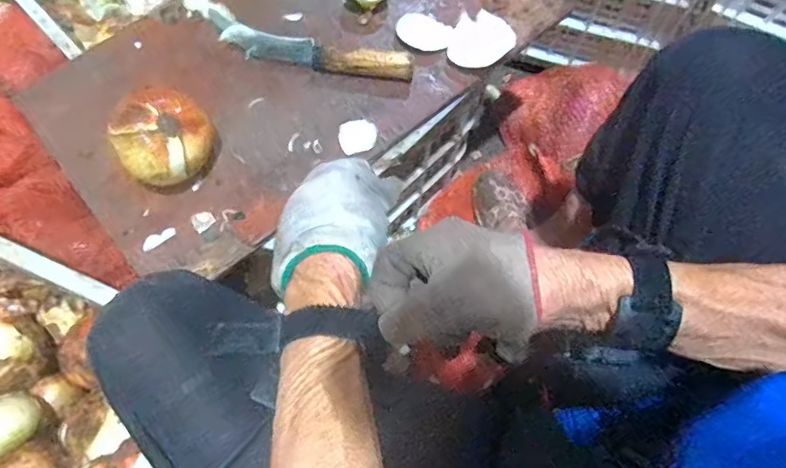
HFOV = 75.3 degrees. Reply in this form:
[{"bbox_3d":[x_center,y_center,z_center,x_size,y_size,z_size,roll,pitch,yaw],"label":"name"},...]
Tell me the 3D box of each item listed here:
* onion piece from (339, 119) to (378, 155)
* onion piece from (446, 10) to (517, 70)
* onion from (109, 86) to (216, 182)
[{"bbox_3d":[-0.034,-0.096,0.509,0.037,0.012,0.034,0,69,-1],"label":"onion piece"},{"bbox_3d":[0.095,-0.206,0.548,0.065,0.021,0.069,0,69,-1],"label":"onion piece"},{"bbox_3d":[-0.204,-0.083,0.467,0.070,0.075,0.084,39,73,13],"label":"onion"}]

